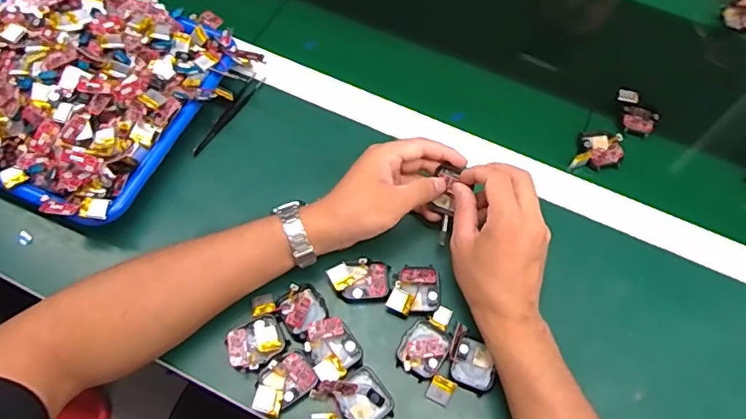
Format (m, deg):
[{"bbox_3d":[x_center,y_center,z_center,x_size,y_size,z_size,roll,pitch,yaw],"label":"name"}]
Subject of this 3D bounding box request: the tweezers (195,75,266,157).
[{"bbox_3d":[-0.152,-0.101,0.552,0.015,0.014,0.117,25,65,10],"label":"tweezers"}]

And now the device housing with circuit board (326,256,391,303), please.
[{"bbox_3d":[-0.012,0.062,0.461,0.053,0.016,0.037,-4,63,-4],"label":"device housing with circuit board"}]

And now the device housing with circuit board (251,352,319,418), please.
[{"bbox_3d":[-0.073,0.142,0.421,0.053,0.011,0.037,-36,70,-19],"label":"device housing with circuit board"}]

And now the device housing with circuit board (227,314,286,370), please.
[{"bbox_3d":[-0.099,0.113,0.438,0.047,0.006,0.037,-29,68,-16],"label":"device housing with circuit board"}]

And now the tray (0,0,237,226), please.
[{"bbox_3d":[-0.336,-0.143,0.516,0.328,0.057,0.254,20,64,8],"label":"tray"}]

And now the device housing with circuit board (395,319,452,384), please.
[{"bbox_3d":[0.043,0.120,0.443,0.038,0.012,0.045,31,66,13],"label":"device housing with circuit board"}]

